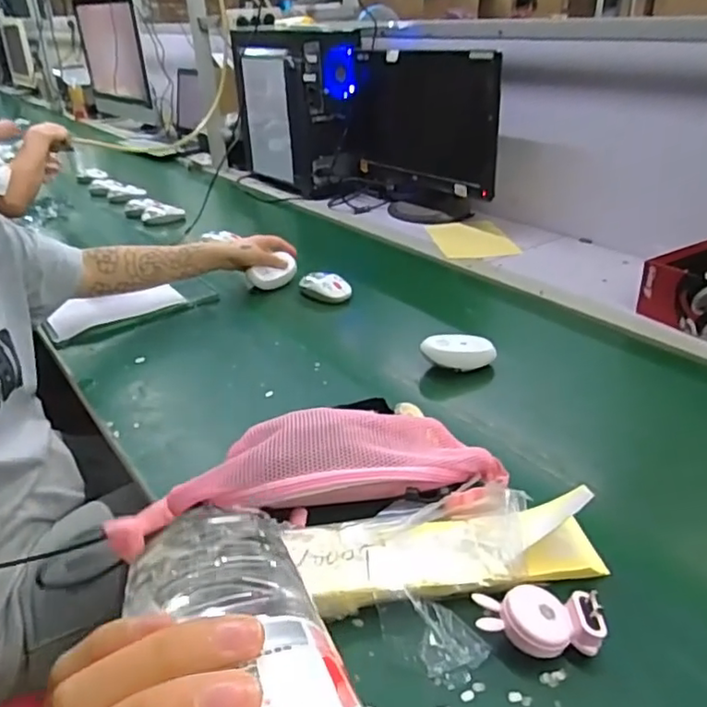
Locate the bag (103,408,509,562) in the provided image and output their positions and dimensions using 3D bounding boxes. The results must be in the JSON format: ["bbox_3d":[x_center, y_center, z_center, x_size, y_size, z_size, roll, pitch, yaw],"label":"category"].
[{"bbox_3d":[-0.042,0.114,0.601,0.374,0.064,0.110,-7,30,-8],"label":"bag"}]

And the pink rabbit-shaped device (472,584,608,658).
[{"bbox_3d":[0.141,0.206,0.462,0.091,0.032,0.047,3,30,9],"label":"pink rabbit-shaped device"}]

